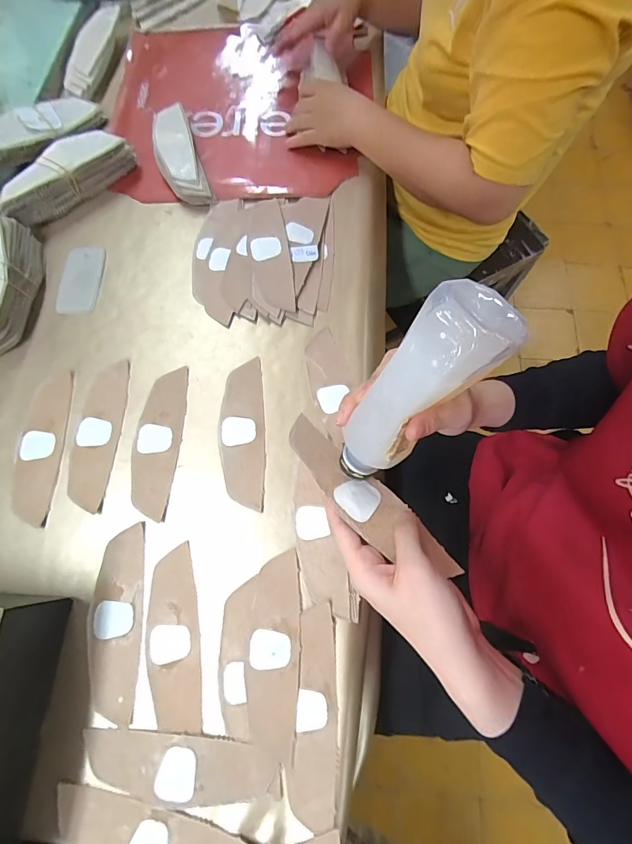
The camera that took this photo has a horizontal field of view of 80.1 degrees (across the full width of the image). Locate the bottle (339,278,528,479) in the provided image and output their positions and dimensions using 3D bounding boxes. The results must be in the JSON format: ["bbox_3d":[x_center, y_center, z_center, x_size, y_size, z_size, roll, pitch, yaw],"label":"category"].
[{"bbox_3d":[0.060,-0.015,0.248,0.048,0.157,0.044,45,46,13],"label":"bottle"}]

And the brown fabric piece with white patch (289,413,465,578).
[{"bbox_3d":[0.038,0.061,0.305,0.173,0.006,0.048,43,45,16],"label":"brown fabric piece with white patch"}]

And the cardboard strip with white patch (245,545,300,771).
[{"bbox_3d":[-0.041,0.222,0.367,0.050,0.005,0.174,0,73,0],"label":"cardboard strip with white patch"}]

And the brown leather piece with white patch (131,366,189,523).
[{"bbox_3d":[-0.183,0.019,0.434,0.053,0.005,0.172,2,71,0],"label":"brown leather piece with white patch"}]

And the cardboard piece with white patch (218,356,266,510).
[{"bbox_3d":[-0.086,0.009,0.435,0.051,0.004,0.174,-3,71,-1],"label":"cardboard piece with white patch"}]

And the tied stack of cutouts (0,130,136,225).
[{"bbox_3d":[-0.348,-0.344,0.528,0.191,0.050,0.055,-41,76,-13],"label":"tied stack of cutouts"}]

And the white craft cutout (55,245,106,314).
[{"bbox_3d":[-0.312,-0.191,0.501,0.058,0.006,0.101,-5,74,5],"label":"white craft cutout"}]

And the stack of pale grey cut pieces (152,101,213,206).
[{"bbox_3d":[-0.204,-0.393,0.555,0.059,0.036,0.185,-18,72,-6],"label":"stack of pale grey cut pieces"}]

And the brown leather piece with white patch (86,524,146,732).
[{"bbox_3d":[-0.201,0.197,0.376,0.052,0.004,0.173,-4,74,0],"label":"brown leather piece with white patch"}]

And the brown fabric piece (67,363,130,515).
[{"bbox_3d":[-0.253,0.012,0.436,0.048,0.004,0.172,1,71,0],"label":"brown fabric piece"}]

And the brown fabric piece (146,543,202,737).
[{"bbox_3d":[-0.141,0.211,0.372,0.051,0.004,0.159,-7,73,-5],"label":"brown fabric piece"}]

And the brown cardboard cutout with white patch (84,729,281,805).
[{"bbox_3d":[-0.122,0.310,0.337,0.175,0.008,0.048,6,71,2],"label":"brown cardboard cutout with white patch"}]

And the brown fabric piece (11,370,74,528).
[{"bbox_3d":[-0.318,0.026,0.434,0.049,0.004,0.176,-2,71,-1],"label":"brown fabric piece"}]

